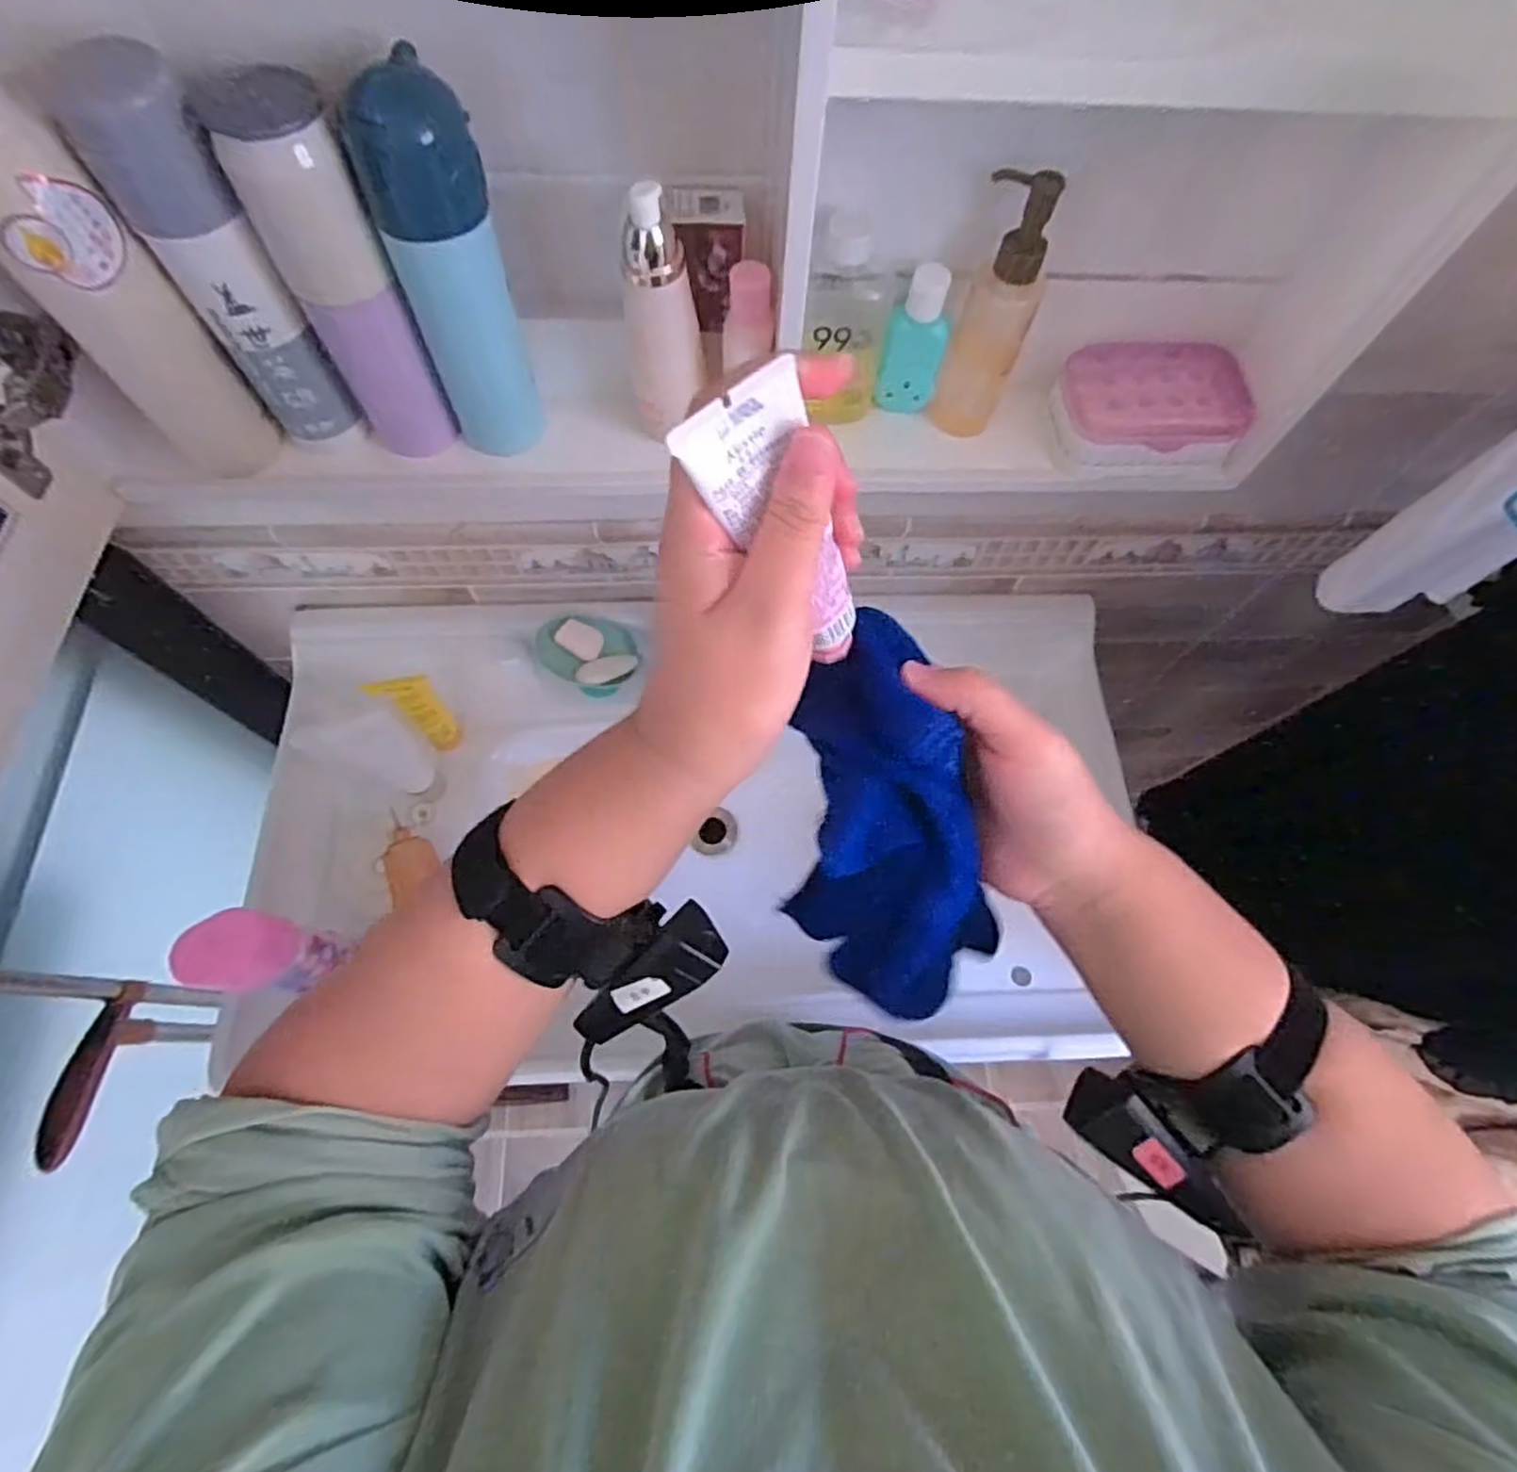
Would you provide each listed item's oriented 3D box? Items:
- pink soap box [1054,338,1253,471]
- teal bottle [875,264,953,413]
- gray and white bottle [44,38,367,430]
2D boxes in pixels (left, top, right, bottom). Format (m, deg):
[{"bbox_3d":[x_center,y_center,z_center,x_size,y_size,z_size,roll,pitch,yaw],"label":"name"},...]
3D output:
[{"bbox_3d":[0.270,-0.229,0.501,0.124,0.046,0.072,-1,67,-4],"label":"pink soap box"},{"bbox_3d":[0.102,-0.260,0.474,0.041,0.095,0.025,-2,59,-4],"label":"teal bottle"},{"bbox_3d":[-0.282,-0.243,0.393,0.050,0.186,0.040,-36,74,-16],"label":"gray and white bottle"}]

